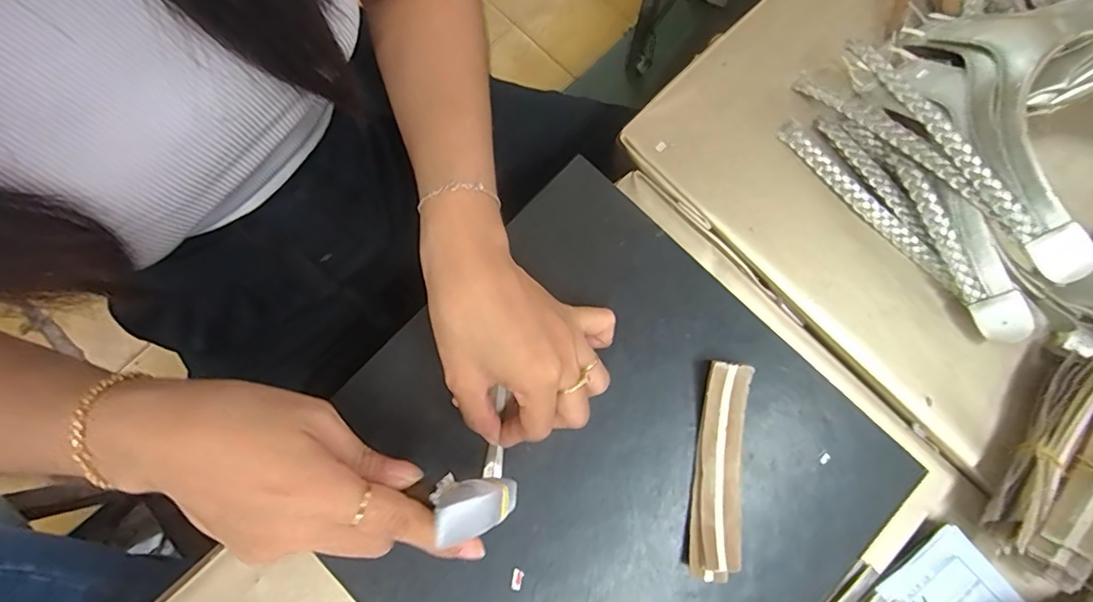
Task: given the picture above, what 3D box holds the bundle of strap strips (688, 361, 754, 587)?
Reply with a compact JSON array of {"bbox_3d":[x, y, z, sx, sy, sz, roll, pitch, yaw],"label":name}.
[{"bbox_3d":[0.106,0.102,0.310,0.030,0.019,0.125,6,79,3],"label":"bundle of strap strips"}]

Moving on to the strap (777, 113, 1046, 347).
[{"bbox_3d":[0.252,-0.059,0.352,0.039,0.034,0.202,-39,80,-6],"label":"strap"}]

